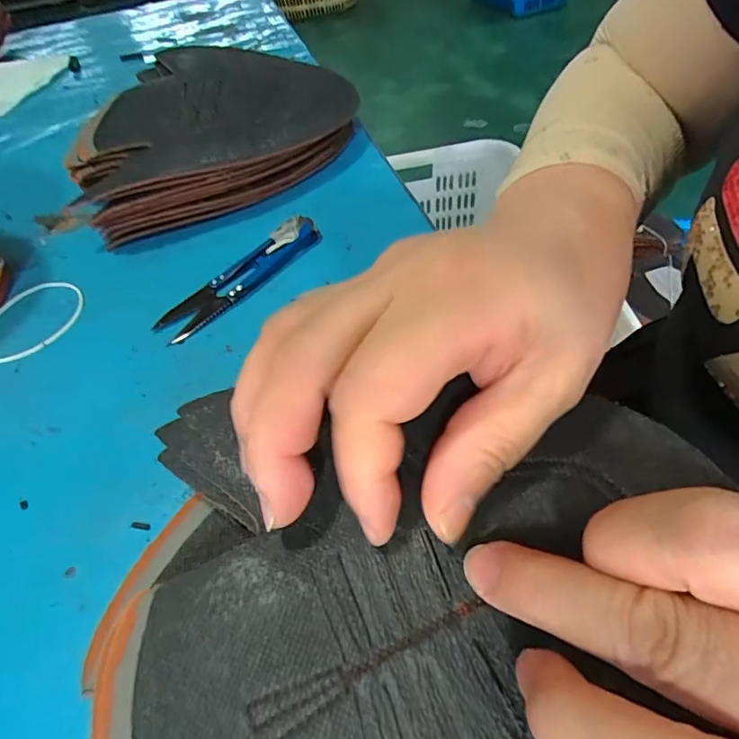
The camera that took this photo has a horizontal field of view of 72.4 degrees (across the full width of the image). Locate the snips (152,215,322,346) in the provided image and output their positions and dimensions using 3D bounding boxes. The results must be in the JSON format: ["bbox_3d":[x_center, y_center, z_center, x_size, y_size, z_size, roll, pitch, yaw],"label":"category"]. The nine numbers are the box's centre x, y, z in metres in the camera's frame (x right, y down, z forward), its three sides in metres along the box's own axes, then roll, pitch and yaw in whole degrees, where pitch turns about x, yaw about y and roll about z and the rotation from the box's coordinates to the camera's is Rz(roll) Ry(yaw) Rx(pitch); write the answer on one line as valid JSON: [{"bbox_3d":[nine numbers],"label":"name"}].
[{"bbox_3d":[-0.070,-0.052,0.276,0.024,0.013,0.103,36,63,28],"label":"snips"}]

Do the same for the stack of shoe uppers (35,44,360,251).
[{"bbox_3d":[-0.123,-0.170,0.353,0.217,0.040,0.187,-25,54,-13],"label":"stack of shoe uppers"}]

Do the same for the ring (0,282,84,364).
[{"bbox_3d":[-0.185,-0.027,0.274,0.055,0.004,0.057,-16,52,-7],"label":"ring"}]

